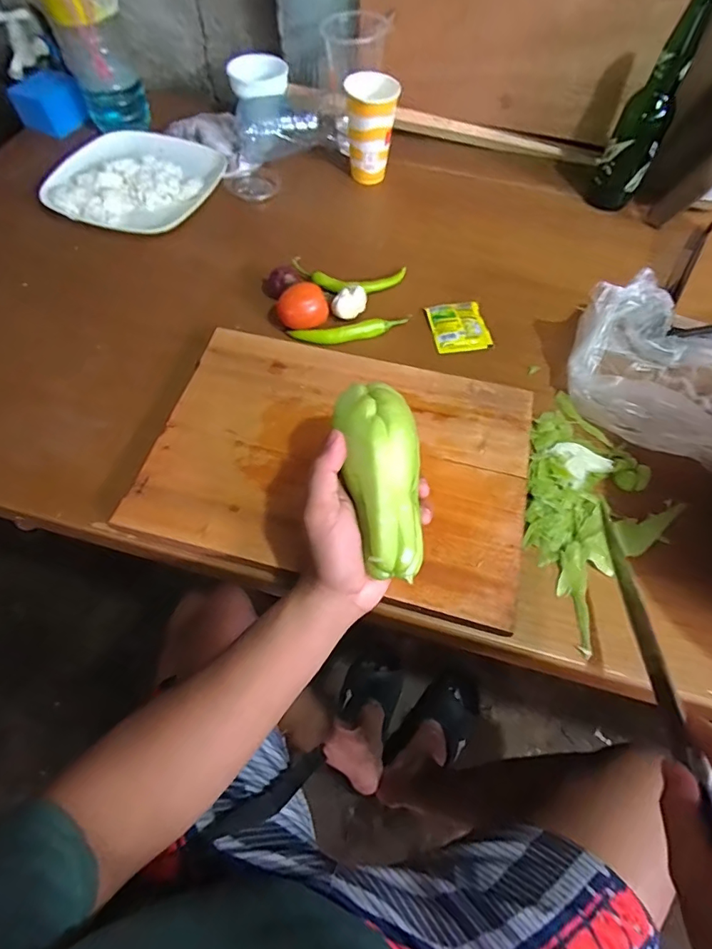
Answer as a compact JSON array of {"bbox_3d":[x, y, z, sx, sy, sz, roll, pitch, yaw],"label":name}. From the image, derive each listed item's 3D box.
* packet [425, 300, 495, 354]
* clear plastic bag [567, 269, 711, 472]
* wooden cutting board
[{"bbox_3d":[0.125,-0.181,0.580,0.068,0.008,0.076,-8,62,-5],"label":"packet"},{"bbox_3d":[0.343,-0.120,0.509,0.201,0.086,0.193,21,63,10],"label":"clear plastic bag"},{"bbox_3d":[-0.012,-0.019,0.464,0.353,0.014,0.254,13,62,6],"label":"wooden cutting board"}]

